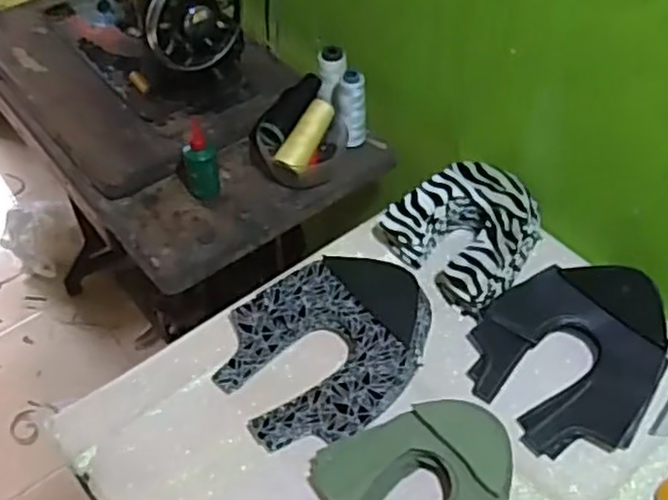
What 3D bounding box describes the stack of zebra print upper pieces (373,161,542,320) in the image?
[{"bbox_3d":[0.166,-0.027,0.879,0.153,0.075,0.165,-35,58,-26],"label":"stack of zebra print upper pieces"}]

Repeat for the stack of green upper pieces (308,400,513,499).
[{"bbox_3d":[0.091,0.223,0.683,0.172,0.040,0.176,-30,56,-23],"label":"stack of green upper pieces"}]

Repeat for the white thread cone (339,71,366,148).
[{"bbox_3d":[0.025,-0.200,1.007,0.041,0.107,0.040,0,50,0],"label":"white thread cone"}]

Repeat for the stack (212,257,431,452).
[{"bbox_3d":[0.002,0.103,0.782,0.239,0.057,0.186,-20,53,-17],"label":"stack"}]

